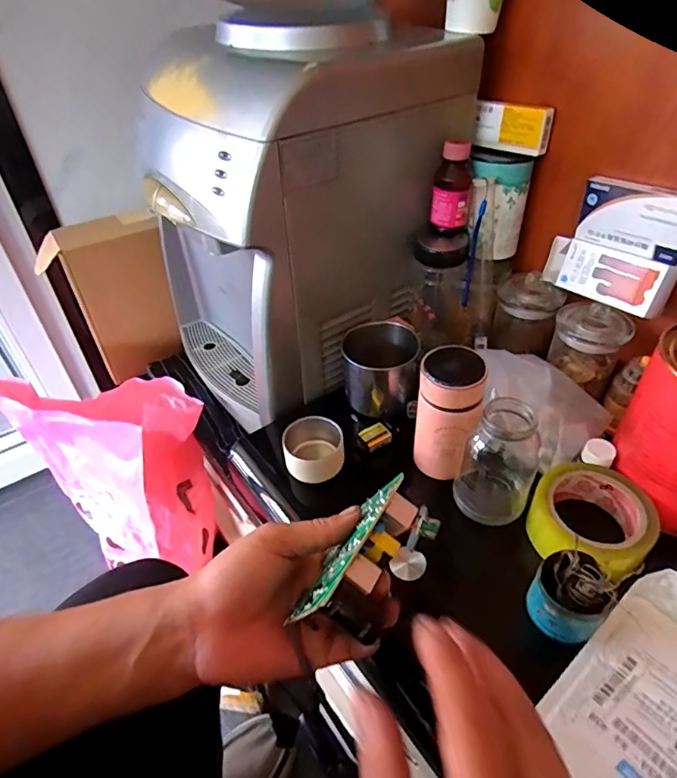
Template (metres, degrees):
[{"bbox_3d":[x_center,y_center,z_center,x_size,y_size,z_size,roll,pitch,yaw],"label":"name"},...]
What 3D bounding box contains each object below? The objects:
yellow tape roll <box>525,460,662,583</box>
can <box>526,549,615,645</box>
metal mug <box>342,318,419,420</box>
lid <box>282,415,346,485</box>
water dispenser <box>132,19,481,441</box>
[{"bbox_3d":[0.234,0.128,0.473,0.117,0.052,0.104,-33,50,-30],"label":"yellow tape roll"},{"bbox_3d":[0.191,0.168,0.411,0.056,0.057,0.052,-1,41,1],"label":"can"},{"bbox_3d":[0.054,-0.026,0.620,0.084,0.100,0.080,12,43,16],"label":"metal mug"},{"bbox_3d":[-0.029,0.069,0.562,0.063,0.054,0.066,-1,41,1],"label":"lid"},{"bbox_3d":[-0.058,-0.222,0.659,0.322,0.394,0.299,-25,46,-24],"label":"water dispenser"}]

